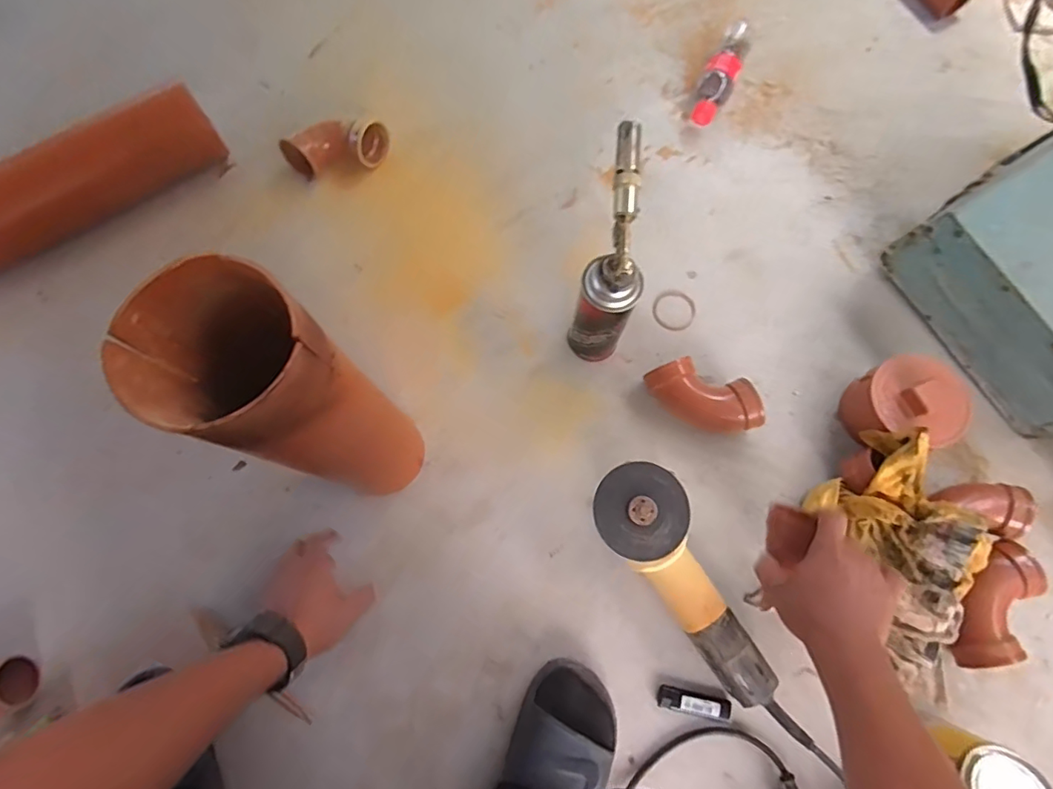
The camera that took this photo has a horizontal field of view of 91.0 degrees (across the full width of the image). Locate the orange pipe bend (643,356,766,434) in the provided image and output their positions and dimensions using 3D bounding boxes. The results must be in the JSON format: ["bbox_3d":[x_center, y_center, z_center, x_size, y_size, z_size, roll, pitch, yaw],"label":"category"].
[{"bbox_3d":[0.218,0.004,0.648,0.144,0.058,0.066,20,76,5],"label":"orange pipe bend"}]

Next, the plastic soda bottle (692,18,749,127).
[{"bbox_3d":[0.297,-0.490,0.790,0.053,0.050,0.188,25,76,8],"label":"plastic soda bottle"}]

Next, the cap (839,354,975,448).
[{"bbox_3d":[0.452,0.010,0.620,0.108,0.092,0.101,0,74,1],"label":"cap"}]

